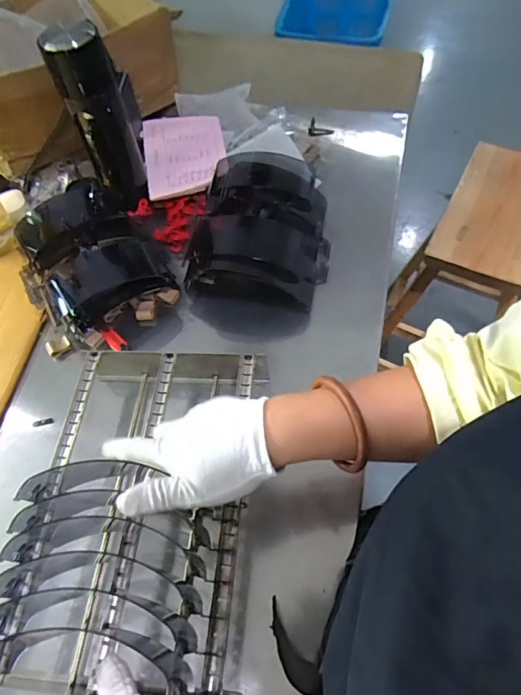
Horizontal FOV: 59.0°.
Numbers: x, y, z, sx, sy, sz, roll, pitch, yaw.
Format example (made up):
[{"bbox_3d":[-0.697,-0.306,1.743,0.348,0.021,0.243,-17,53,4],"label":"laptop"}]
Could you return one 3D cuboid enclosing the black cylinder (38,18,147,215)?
[{"bbox_3d":[-0.218,-0.306,0.634,0.063,0.229,0.076,1,58,5],"label":"black cylinder"}]

